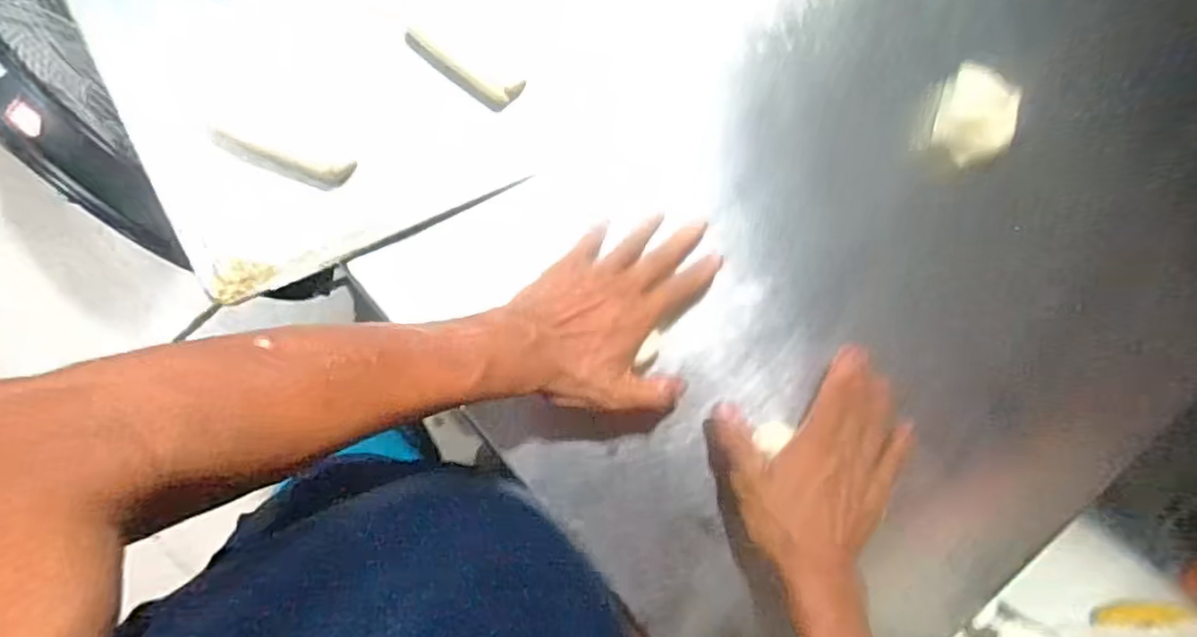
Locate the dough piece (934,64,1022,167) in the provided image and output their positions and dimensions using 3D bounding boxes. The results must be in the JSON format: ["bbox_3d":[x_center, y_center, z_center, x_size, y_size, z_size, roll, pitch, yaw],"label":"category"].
[{"bbox_3d":[0.306,-0.161,0.514,0.052,0.045,0.072,11,87,-7],"label":"dough piece"}]

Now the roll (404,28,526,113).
[{"bbox_3d":[-0.101,-0.185,0.467,0.091,0.019,0.032,28,85,-6],"label":"roll"}]

